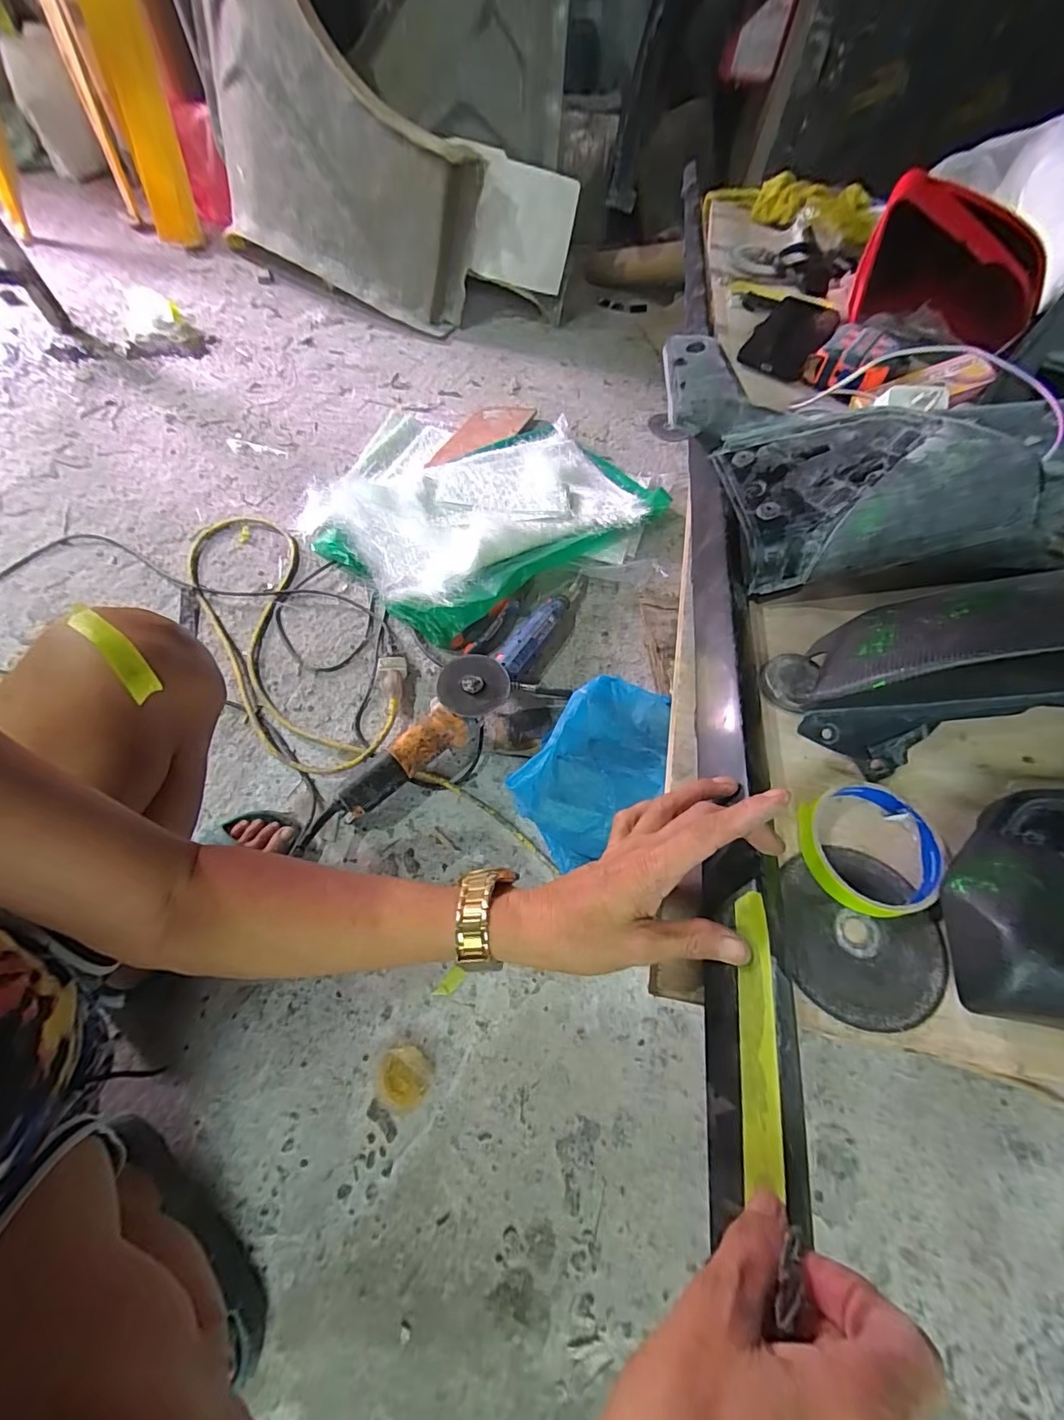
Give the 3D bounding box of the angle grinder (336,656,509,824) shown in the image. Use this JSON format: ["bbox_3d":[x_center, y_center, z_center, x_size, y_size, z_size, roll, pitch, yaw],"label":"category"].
[{"bbox_3d":[-0.163,0.034,0.751,0.283,0.094,0.102,-35,68,-20],"label":"angle grinder"}]

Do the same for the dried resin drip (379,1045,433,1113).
[{"bbox_3d":[-0.143,0.412,0.581,0.057,0.011,0.057,1,61,-3],"label":"dried resin drip"}]

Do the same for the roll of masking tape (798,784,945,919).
[{"bbox_3d":[0.220,0.090,0.338,0.081,0.019,0.082,1,61,-3],"label":"roll of masking tape"}]

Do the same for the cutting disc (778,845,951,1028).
[{"bbox_3d":[0.206,0.139,0.324,0.094,0.006,0.101,1,61,-3],"label":"cutting disc"}]

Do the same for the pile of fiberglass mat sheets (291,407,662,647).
[{"bbox_3d":[-0.115,-0.435,1.039,0.628,0.059,0.540,-33,68,-20],"label":"pile of fiberglass mat sheets"}]

